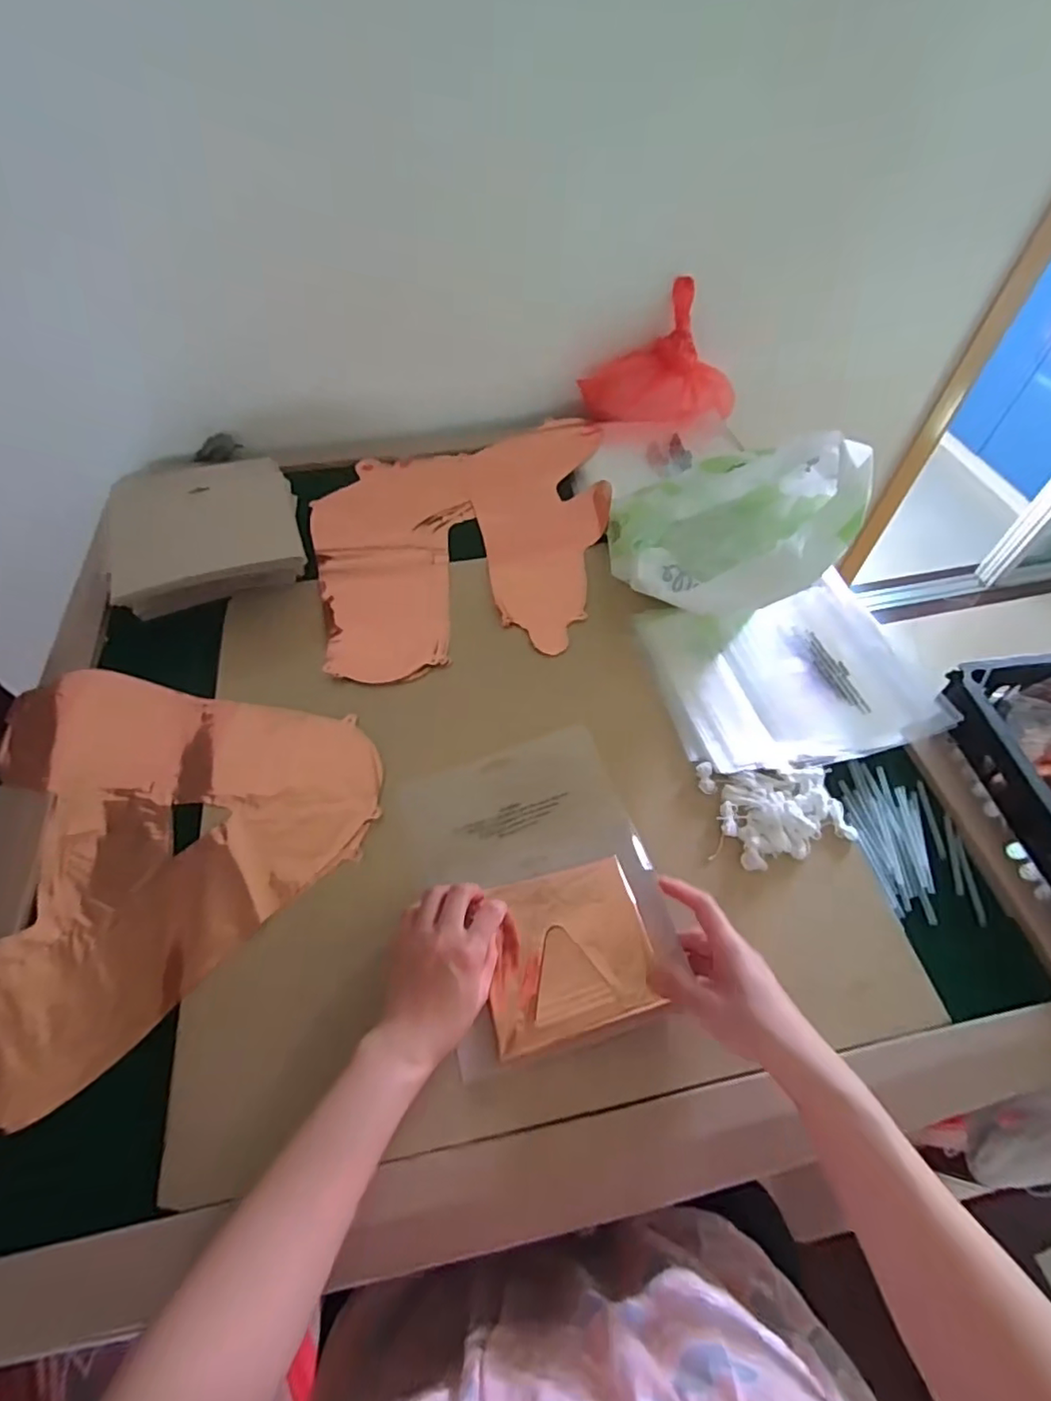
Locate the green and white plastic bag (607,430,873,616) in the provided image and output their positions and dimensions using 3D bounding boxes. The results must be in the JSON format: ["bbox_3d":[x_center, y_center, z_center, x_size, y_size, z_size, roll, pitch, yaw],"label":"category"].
[{"bbox_3d":[0.225,-0.192,0.666,0.241,0.157,0.211,-8,56,-7],"label":"green and white plastic bag"}]

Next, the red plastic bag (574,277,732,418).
[{"bbox_3d":[0.212,-0.500,0.893,0.216,0.138,0.115,-28,60,-19],"label":"red plastic bag"}]

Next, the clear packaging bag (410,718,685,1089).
[{"bbox_3d":[0.014,0.151,0.517,0.192,0.028,0.255,-15,57,-11],"label":"clear packaging bag"}]

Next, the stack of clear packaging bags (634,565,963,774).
[{"bbox_3d":[0.282,-0.033,0.642,0.269,0.020,0.212,-9,56,-7],"label":"stack of clear packaging bags"}]

